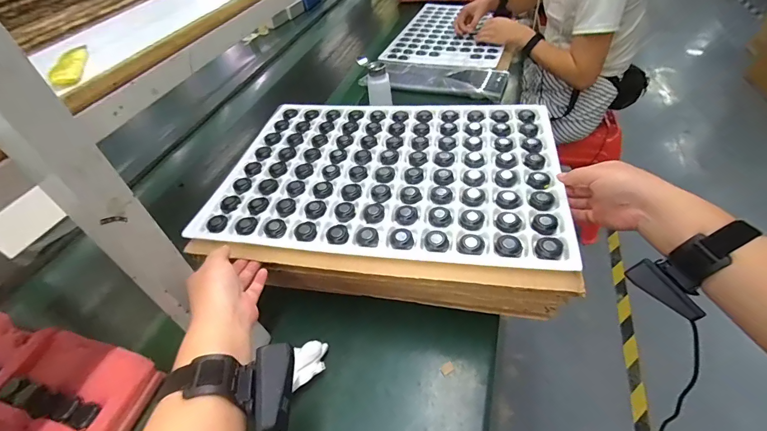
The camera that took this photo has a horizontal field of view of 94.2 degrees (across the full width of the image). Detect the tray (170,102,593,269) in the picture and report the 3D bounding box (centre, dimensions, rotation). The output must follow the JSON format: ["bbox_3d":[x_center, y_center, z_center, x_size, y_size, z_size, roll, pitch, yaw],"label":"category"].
[{"bbox_3d":[0.004,-0.078,0.565,0.501,0.031,0.350,3,43,12],"label":"tray"}]

